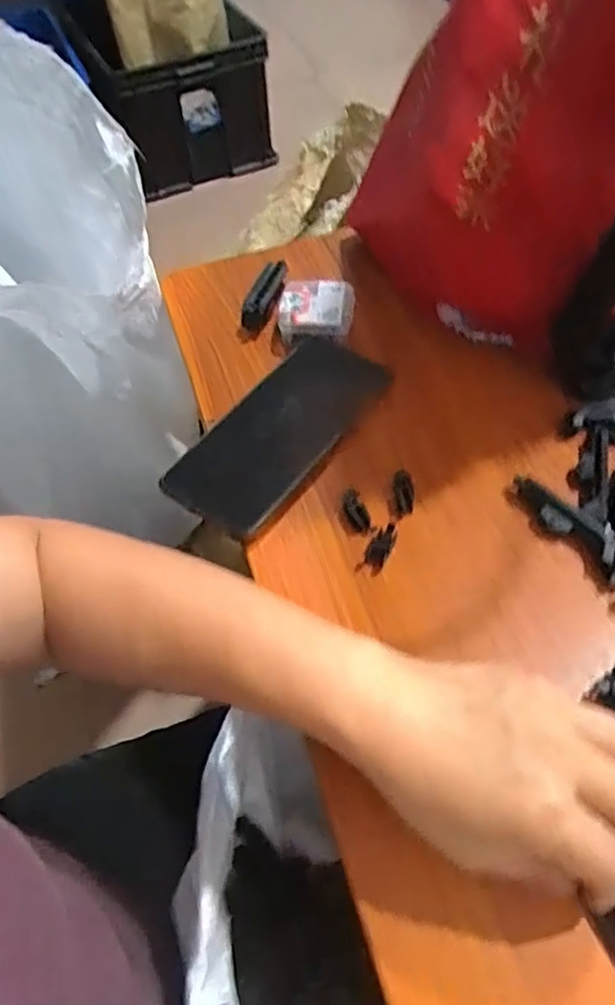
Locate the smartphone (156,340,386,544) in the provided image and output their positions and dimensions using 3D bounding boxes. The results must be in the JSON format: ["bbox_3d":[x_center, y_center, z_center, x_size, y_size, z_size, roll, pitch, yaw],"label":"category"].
[{"bbox_3d":[-0.018,-0.050,0.434,0.078,0.013,0.158,34,63,24],"label":"smartphone"}]

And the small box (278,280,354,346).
[{"bbox_3d":[0.007,-0.144,0.489,0.054,0.014,0.054,-1,54,2],"label":"small box"}]

